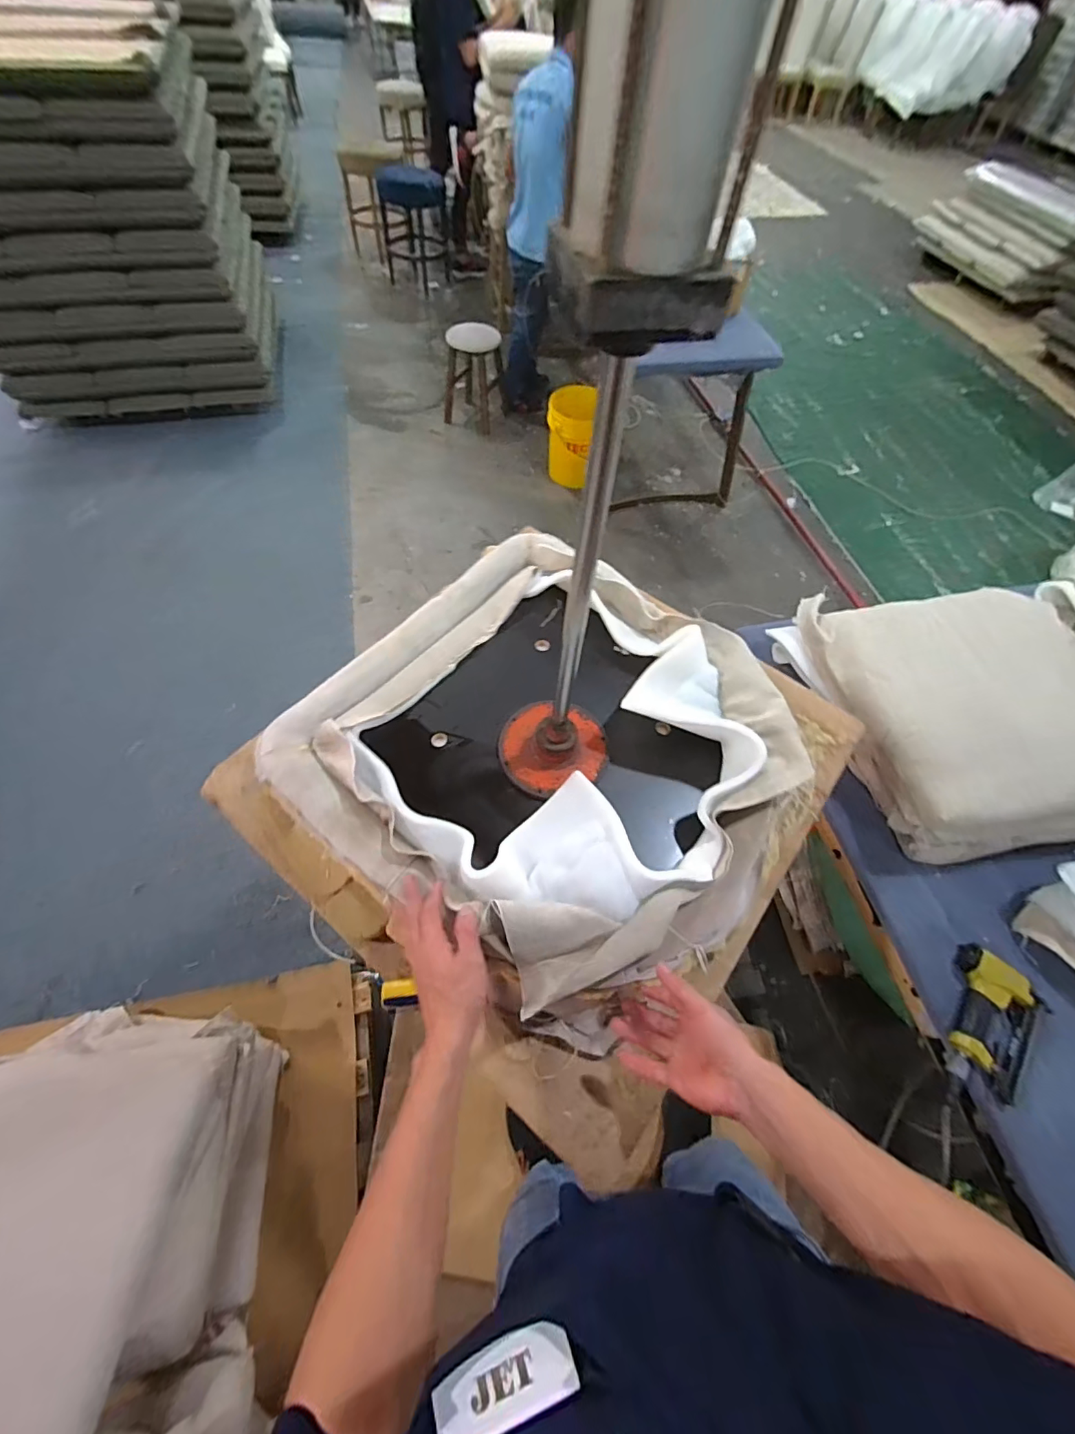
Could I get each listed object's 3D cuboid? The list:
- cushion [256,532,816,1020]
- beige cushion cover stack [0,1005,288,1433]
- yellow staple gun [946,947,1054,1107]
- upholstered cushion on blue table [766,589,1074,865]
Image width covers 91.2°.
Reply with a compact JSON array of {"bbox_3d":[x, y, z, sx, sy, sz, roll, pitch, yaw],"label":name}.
[{"bbox_3d":[0.019,0.023,0.695,0.559,0.111,0.534,32,62,15],"label":"cushion"},{"bbox_3d":[-0.836,0.870,0.963,0.511,0.479,0.551,-4,59,-6],"label":"beige cushion cover stack"},{"bbox_3d":[0.731,0.489,0.846,0.123,0.048,0.201,32,62,15],"label":"yellow staple gun"},{"bbox_3d":[0.825,-0.030,1.024,0.505,0.202,0.536,-7,60,-8],"label":"upholstered cushion on blue table"}]

